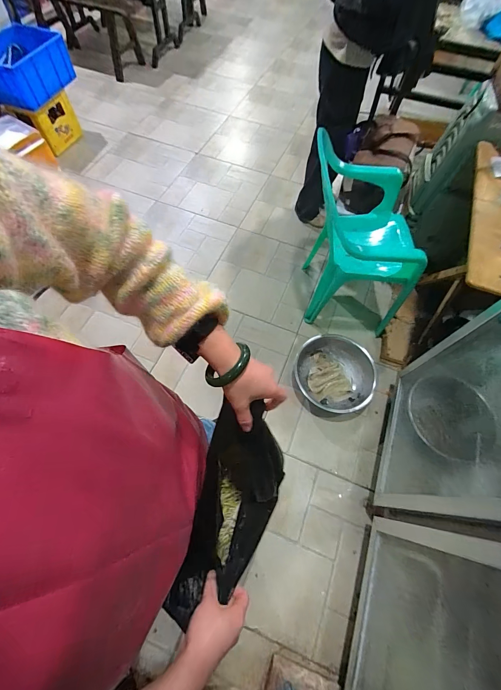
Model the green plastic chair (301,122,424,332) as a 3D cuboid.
[{"bbox_3d":[0.516,-0.475,1.397,0.468,0.697,0.559,4,64,0],"label":"green plastic chair"}]

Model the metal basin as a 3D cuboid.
[{"bbox_3d":[0.403,0.135,1.398,0.359,0.144,0.381,1,64,-2],"label":"metal basin"}]

